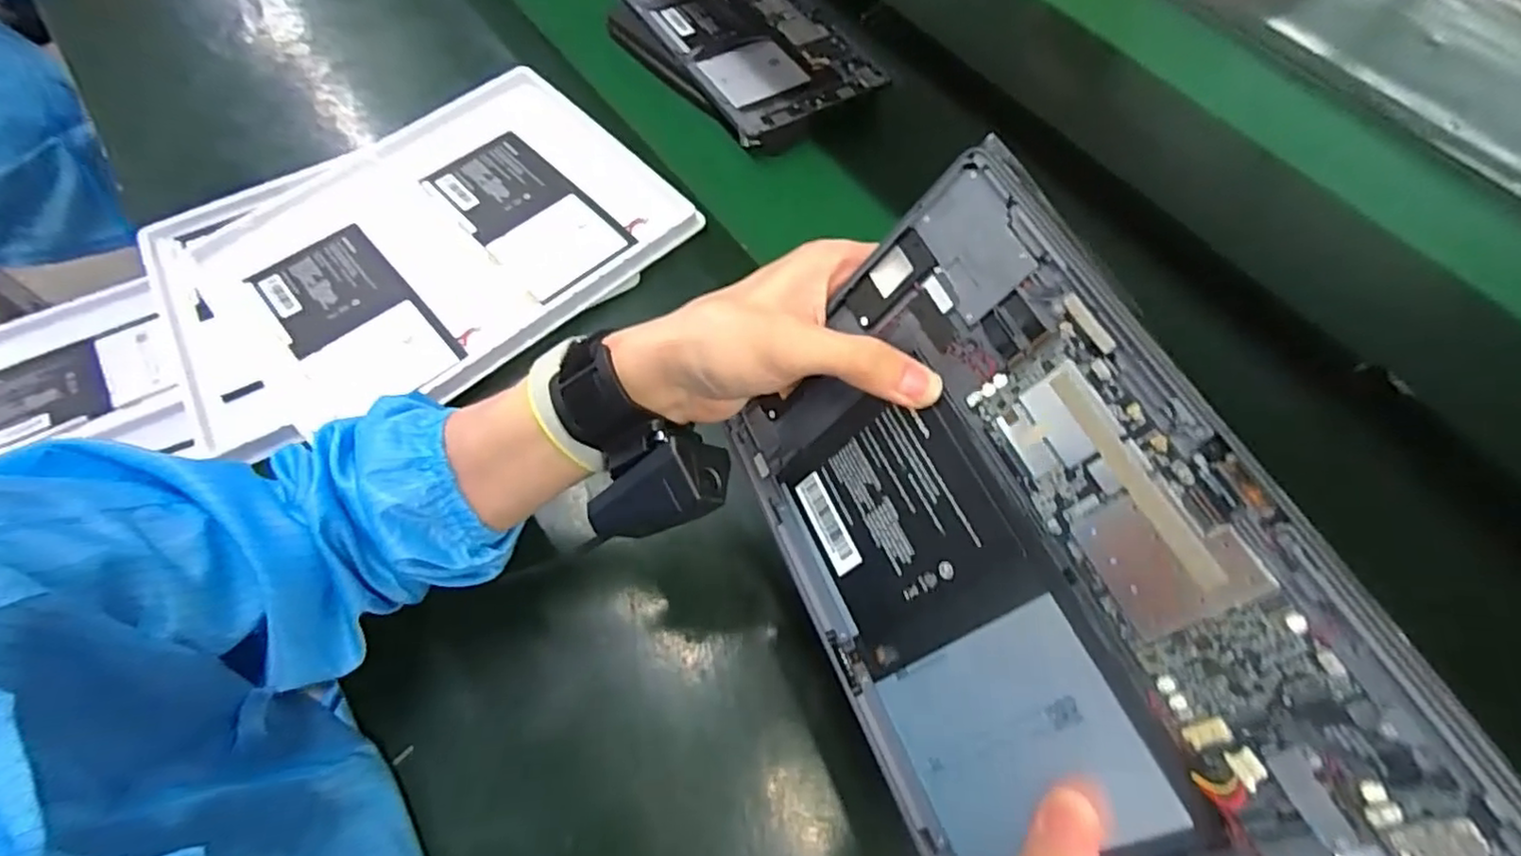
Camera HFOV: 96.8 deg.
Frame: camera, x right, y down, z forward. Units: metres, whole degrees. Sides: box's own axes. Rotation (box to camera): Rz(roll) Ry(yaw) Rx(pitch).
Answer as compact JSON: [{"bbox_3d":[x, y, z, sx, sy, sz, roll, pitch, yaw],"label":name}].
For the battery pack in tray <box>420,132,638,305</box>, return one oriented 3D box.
[{"bbox_3d":[-0.187,-0.173,0.540,0.090,0.008,0.165,-39,68,-19],"label":"battery pack in tray"}]

